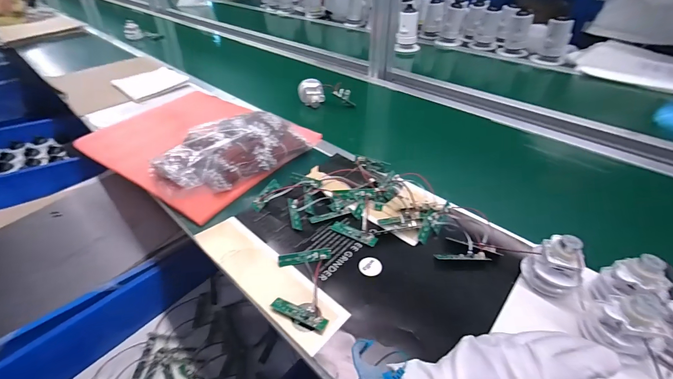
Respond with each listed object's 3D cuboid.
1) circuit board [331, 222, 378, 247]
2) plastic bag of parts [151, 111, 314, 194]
[{"bbox_3d":[0.031,0.074,0.539,0.083,0.009,0.023,20,44,23],"label":"circuit board"},{"bbox_3d":[-0.222,-0.089,0.667,0.170,0.081,0.291,26,47,29],"label":"plastic bag of parts"}]

